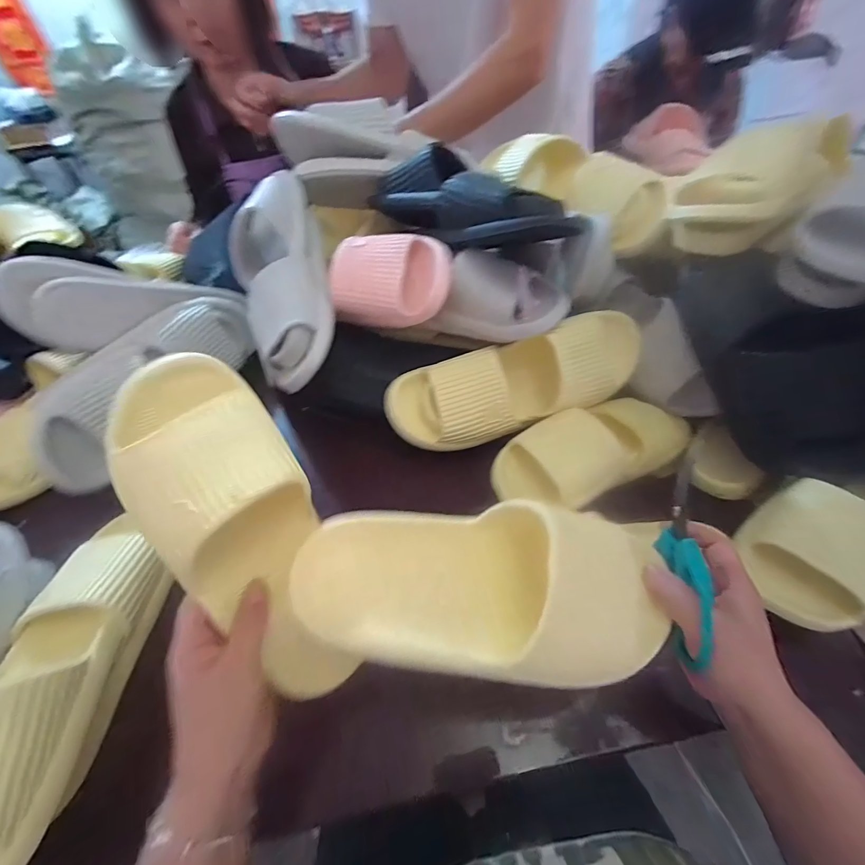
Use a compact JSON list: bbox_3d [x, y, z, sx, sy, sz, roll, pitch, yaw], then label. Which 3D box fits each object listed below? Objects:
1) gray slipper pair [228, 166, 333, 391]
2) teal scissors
[{"bbox_3d":[-0.182,-0.191,0.486,0.106,0.092,0.289,-11,75,-6],"label":"gray slipper pair"},{"bbox_3d":[0.179,0.084,0.290,0.012,0.048,0.150,3,78,6],"label":"teal scissors"}]

